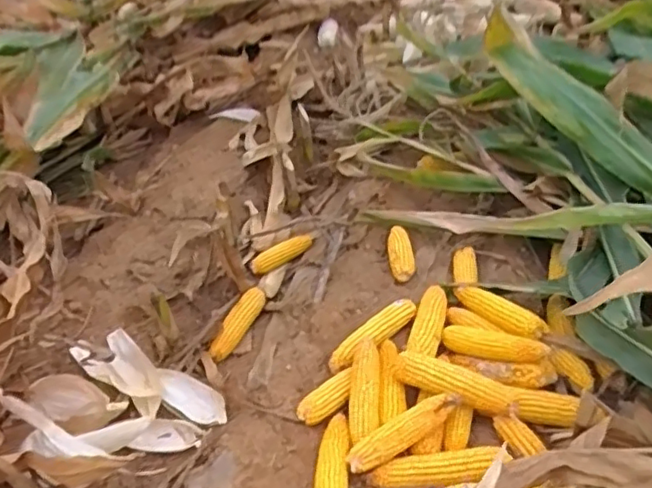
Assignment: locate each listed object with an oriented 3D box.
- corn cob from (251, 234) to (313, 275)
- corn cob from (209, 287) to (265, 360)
[{"bbox_3d":[-0.098,0.026,1.381,0.152,0.043,0.041,-23,42,-18],"label":"corn cob"},{"bbox_3d":[-0.175,0.158,1.225,0.039,0.049,0.173,15,45,26],"label":"corn cob"}]

